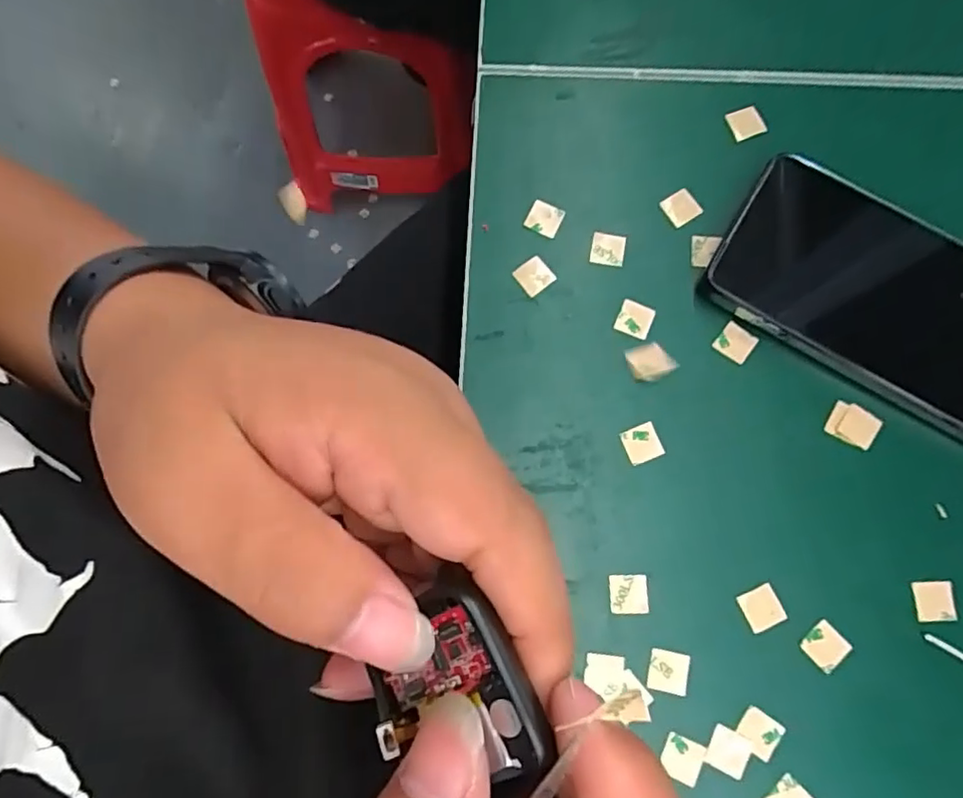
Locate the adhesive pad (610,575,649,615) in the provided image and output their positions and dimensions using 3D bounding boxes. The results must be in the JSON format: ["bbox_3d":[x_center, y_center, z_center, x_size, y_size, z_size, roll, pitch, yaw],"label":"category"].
[{"bbox_3d":[0.061,0.081,0.249,0.015,0.004,0.015,-1,77,1],"label":"adhesive pad"}]

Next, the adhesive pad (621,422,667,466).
[{"bbox_3d":[0.070,0.019,0.262,0.016,0.004,0.015,-23,78,-4],"label":"adhesive pad"}]

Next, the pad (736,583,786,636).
[{"bbox_3d":[0.115,0.085,0.247,0.016,0.004,0.016,-24,78,-4],"label":"pad"}]

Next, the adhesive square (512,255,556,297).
[{"bbox_3d":[0.024,-0.057,0.279,0.015,0.004,0.015,-38,79,-7],"label":"adhesive square"}]

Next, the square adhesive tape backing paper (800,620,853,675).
[{"bbox_3d":[0.139,0.100,0.243,0.015,0.004,0.016,-44,80,-8],"label":"square adhesive tape backing paper"}]

